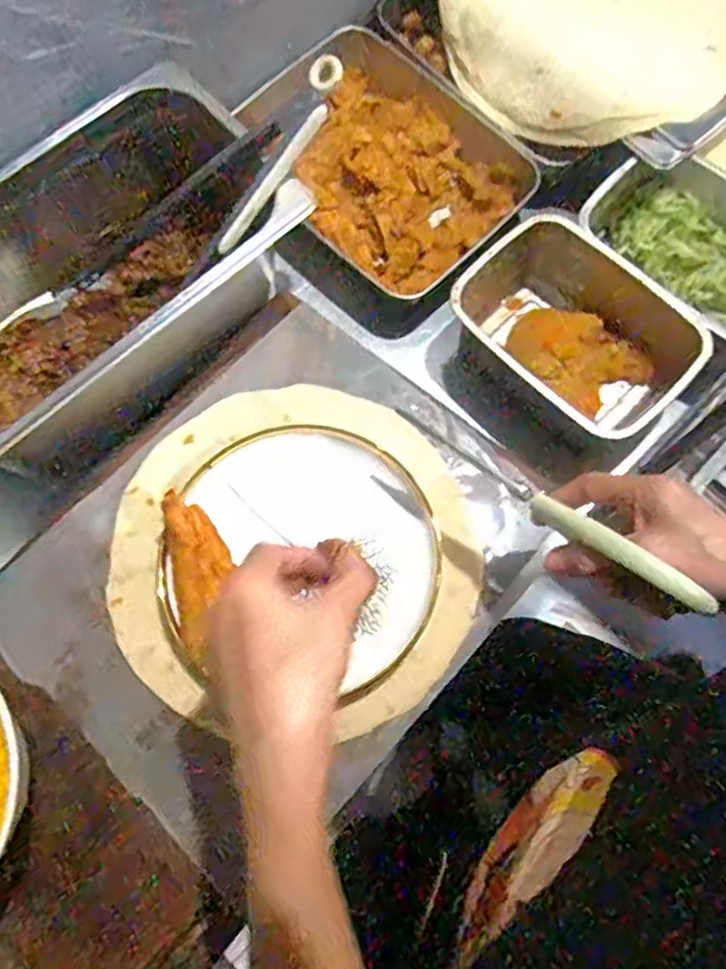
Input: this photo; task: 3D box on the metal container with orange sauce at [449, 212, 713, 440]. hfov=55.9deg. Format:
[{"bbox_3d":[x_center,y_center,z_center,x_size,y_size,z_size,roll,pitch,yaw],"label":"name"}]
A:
[{"bbox_3d":[0.168,-0.123,0.579,0.135,0.080,0.193,-42,77,-12],"label":"metal container with orange sauce"}]

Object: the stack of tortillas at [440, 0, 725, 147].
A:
[{"bbox_3d":[0.211,-0.433,0.632,0.263,0.046,0.252,41,77,11],"label":"stack of tortillas"}]

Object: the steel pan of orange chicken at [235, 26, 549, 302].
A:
[{"bbox_3d":[0.015,-0.300,0.631,0.241,0.063,0.196,44,78,12],"label":"steel pan of orange chicken"}]

